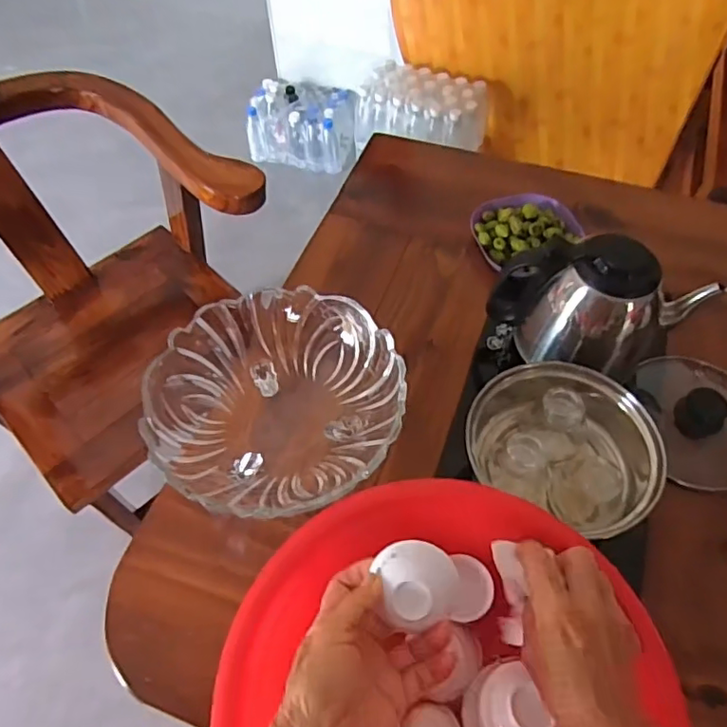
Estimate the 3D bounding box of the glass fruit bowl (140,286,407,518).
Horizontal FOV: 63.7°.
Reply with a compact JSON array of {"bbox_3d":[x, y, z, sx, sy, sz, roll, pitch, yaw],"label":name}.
[{"bbox_3d":[-0.087,0.040,0.575,0.202,0.103,0.214,-1,56,1],"label":"glass fruit bowl"}]

